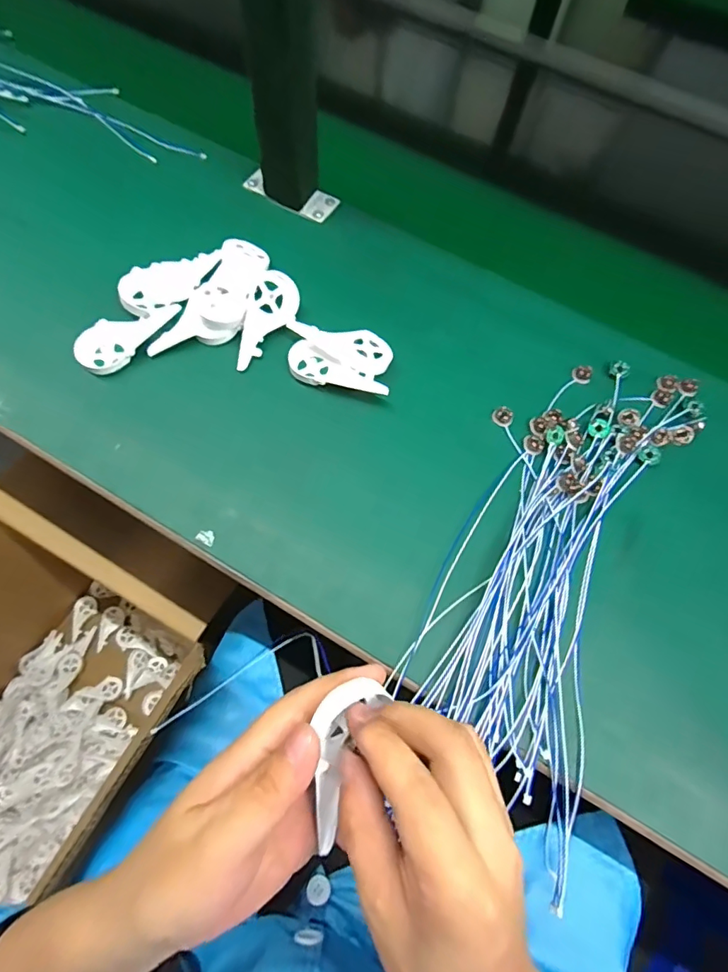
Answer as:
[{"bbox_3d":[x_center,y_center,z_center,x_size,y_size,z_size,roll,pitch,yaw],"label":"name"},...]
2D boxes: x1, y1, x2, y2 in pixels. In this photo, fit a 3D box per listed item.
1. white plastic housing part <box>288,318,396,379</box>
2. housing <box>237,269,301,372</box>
[{"bbox_3d":[-0.019,-0.133,0.436,0.096,0.016,0.045,35,70,10],"label":"white plastic housing part"},{"bbox_3d":[-0.088,-0.151,0.444,0.039,0.025,0.099,18,68,4],"label":"housing"}]

